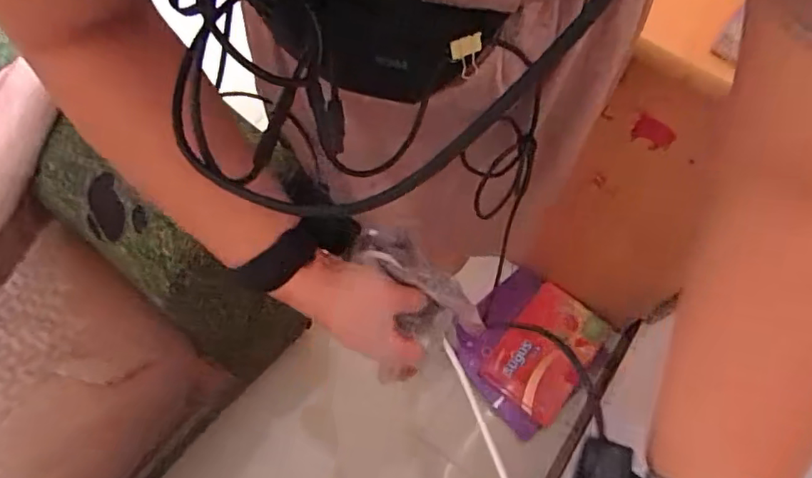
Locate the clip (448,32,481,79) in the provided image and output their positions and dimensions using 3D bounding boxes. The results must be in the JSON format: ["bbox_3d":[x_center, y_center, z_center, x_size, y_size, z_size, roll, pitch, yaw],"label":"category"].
[{"bbox_3d":[0.045,-0.139,0.414,0.025,0.029,0.012,-13,26,-4],"label":"clip"}]

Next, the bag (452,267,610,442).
[{"bbox_3d":[0.258,0.224,1.166,0.293,0.036,0.258,-38,72,-20],"label":"bag"}]

